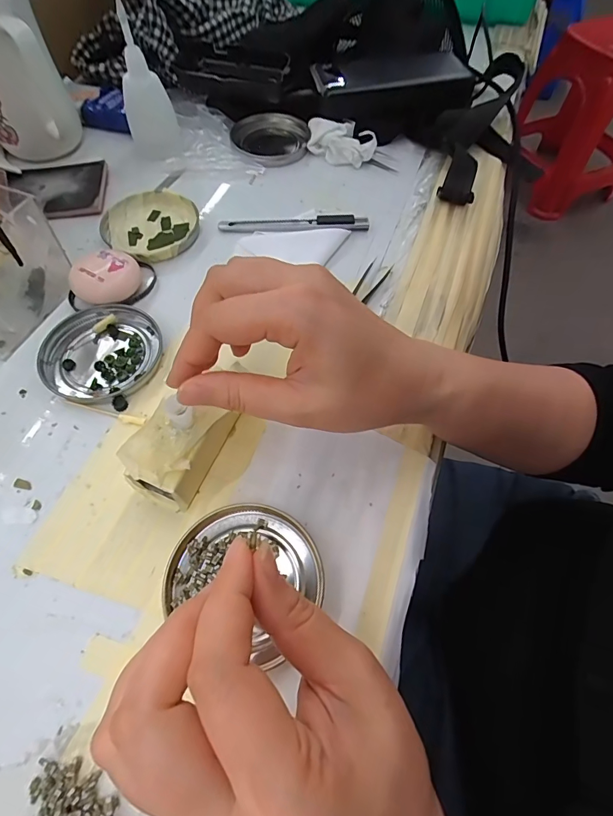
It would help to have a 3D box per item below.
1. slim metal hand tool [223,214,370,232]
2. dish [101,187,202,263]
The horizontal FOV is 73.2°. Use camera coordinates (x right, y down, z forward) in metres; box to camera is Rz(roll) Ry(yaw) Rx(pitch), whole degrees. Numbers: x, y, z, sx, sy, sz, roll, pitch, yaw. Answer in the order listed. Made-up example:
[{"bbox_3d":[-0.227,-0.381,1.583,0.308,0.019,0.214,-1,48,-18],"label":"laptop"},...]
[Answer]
[{"bbox_3d":[-0.010,-0.156,0.350,0.126,0.010,0.014,-1,62,-2],"label":"slim metal hand tool"},{"bbox_3d":[-0.131,-0.156,0.348,0.074,0.010,0.082,-41,70,-21],"label":"dish"}]

